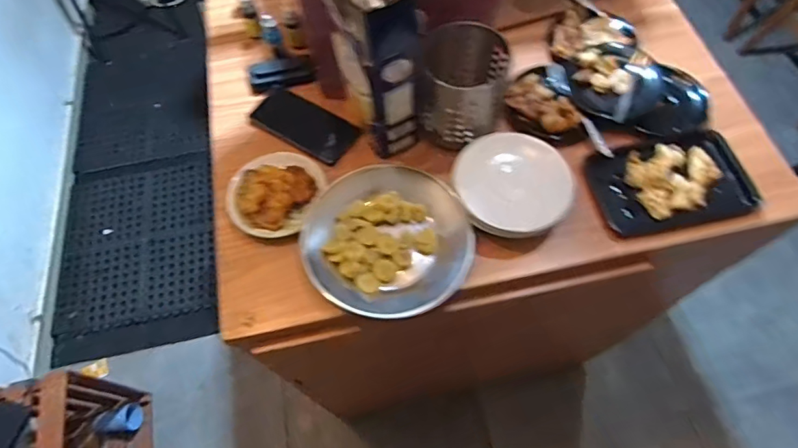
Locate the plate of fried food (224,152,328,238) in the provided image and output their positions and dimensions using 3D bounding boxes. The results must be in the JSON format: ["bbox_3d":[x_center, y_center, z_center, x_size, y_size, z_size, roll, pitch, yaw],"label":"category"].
[{"bbox_3d":[-0.177,-0.051,0.658,0.118,0.049,0.125,-1,62,2],"label":"plate of fried food"}]

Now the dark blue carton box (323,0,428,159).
[{"bbox_3d":[-0.025,-0.207,0.613,0.080,0.244,0.119,-26,64,-11],"label":"dark blue carton box"}]

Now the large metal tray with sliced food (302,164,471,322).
[{"bbox_3d":[-0.017,0.019,0.636,0.208,0.039,0.206,-18,63,-7],"label":"large metal tray with sliced food"}]

